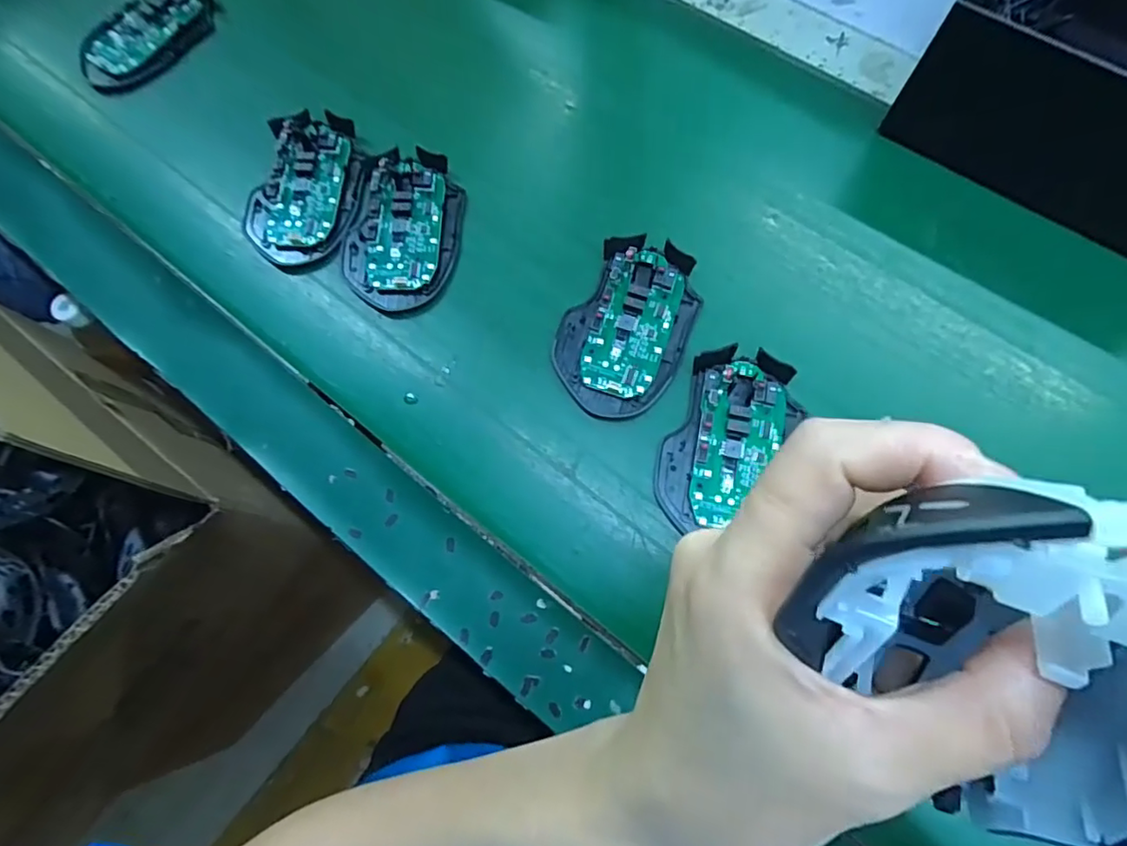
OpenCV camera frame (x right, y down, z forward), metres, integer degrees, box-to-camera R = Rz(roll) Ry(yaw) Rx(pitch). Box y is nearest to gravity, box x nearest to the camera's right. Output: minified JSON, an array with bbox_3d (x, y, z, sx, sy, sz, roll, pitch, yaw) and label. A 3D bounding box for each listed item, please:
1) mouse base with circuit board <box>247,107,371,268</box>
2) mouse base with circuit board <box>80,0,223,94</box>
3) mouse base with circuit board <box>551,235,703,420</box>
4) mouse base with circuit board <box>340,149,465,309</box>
[{"bbox_3d":[-0.169,-0.158,0.374,0.070,0.019,0.108,12,70,7],"label":"mouse base with circuit board"},{"bbox_3d":[-0.307,-0.292,0.423,0.059,0.025,0.112,26,73,11],"label":"mouse base with circuit board"},{"bbox_3d":[0.039,-0.059,0.338,0.073,0.016,0.113,20,71,10],"label":"mouse base with circuit board"},{"bbox_3d":[-0.103,-0.128,0.363,0.070,0.014,0.109,9,70,7],"label":"mouse base with circuit board"}]

